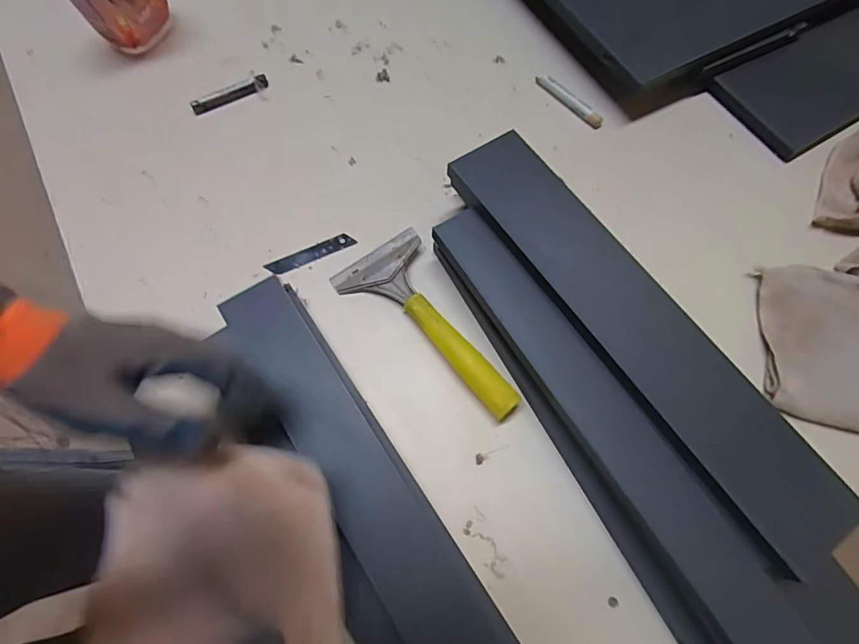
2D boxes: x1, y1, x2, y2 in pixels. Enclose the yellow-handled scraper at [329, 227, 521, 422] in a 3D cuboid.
[{"bbox_3d":[-0.006,0.011,0.435,0.090,0.022,0.208,-30,72,-11],"label":"yellow-handled scraper"}]

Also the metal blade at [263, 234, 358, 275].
[{"bbox_3d":[-0.125,-0.071,0.481,0.093,0.004,0.018,-25,78,-7],"label":"metal blade"}]

